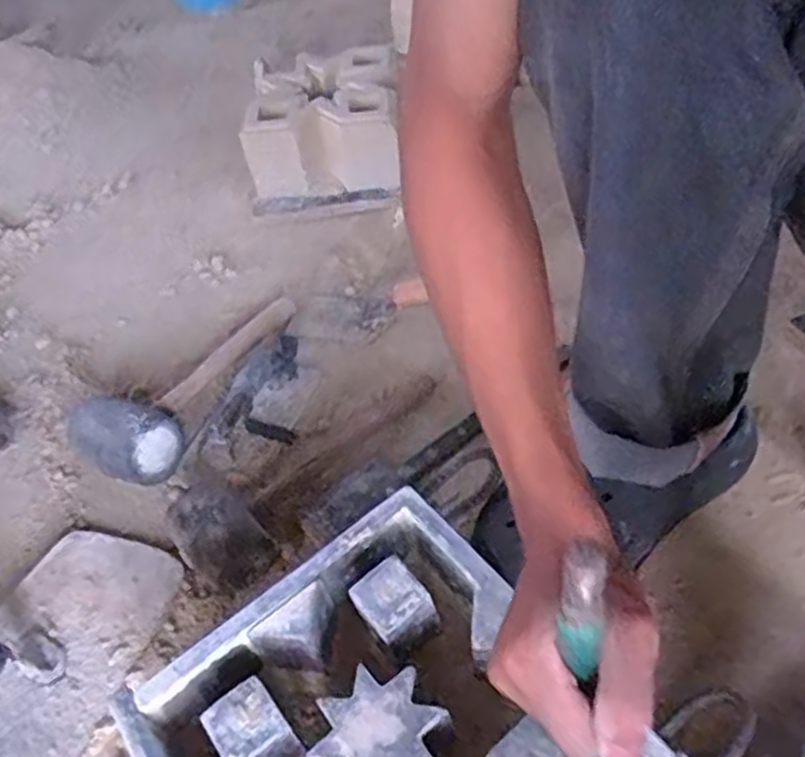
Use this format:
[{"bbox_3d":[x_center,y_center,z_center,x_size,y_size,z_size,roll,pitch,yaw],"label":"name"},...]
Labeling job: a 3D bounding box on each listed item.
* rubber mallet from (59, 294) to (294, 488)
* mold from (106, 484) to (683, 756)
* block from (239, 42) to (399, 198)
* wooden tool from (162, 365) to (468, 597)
[{"bbox_3d":[-0.210,-0.002,0.773,0.110,0.063,0.307,17,36,20],"label":"rubber mallet"},{"bbox_3d":[-0.012,0.223,0.431,0.222,0.090,0.221,-32,53,-21],"label":"mold"},{"bbox_3d":[-0.106,-0.352,1.028,0.193,0.118,0.220,-2,48,3],"label":"block"},{"bbox_3d":[-0.083,0.080,0.692,0.096,0.063,0.298,30,46,29],"label":"wooden tool"}]

